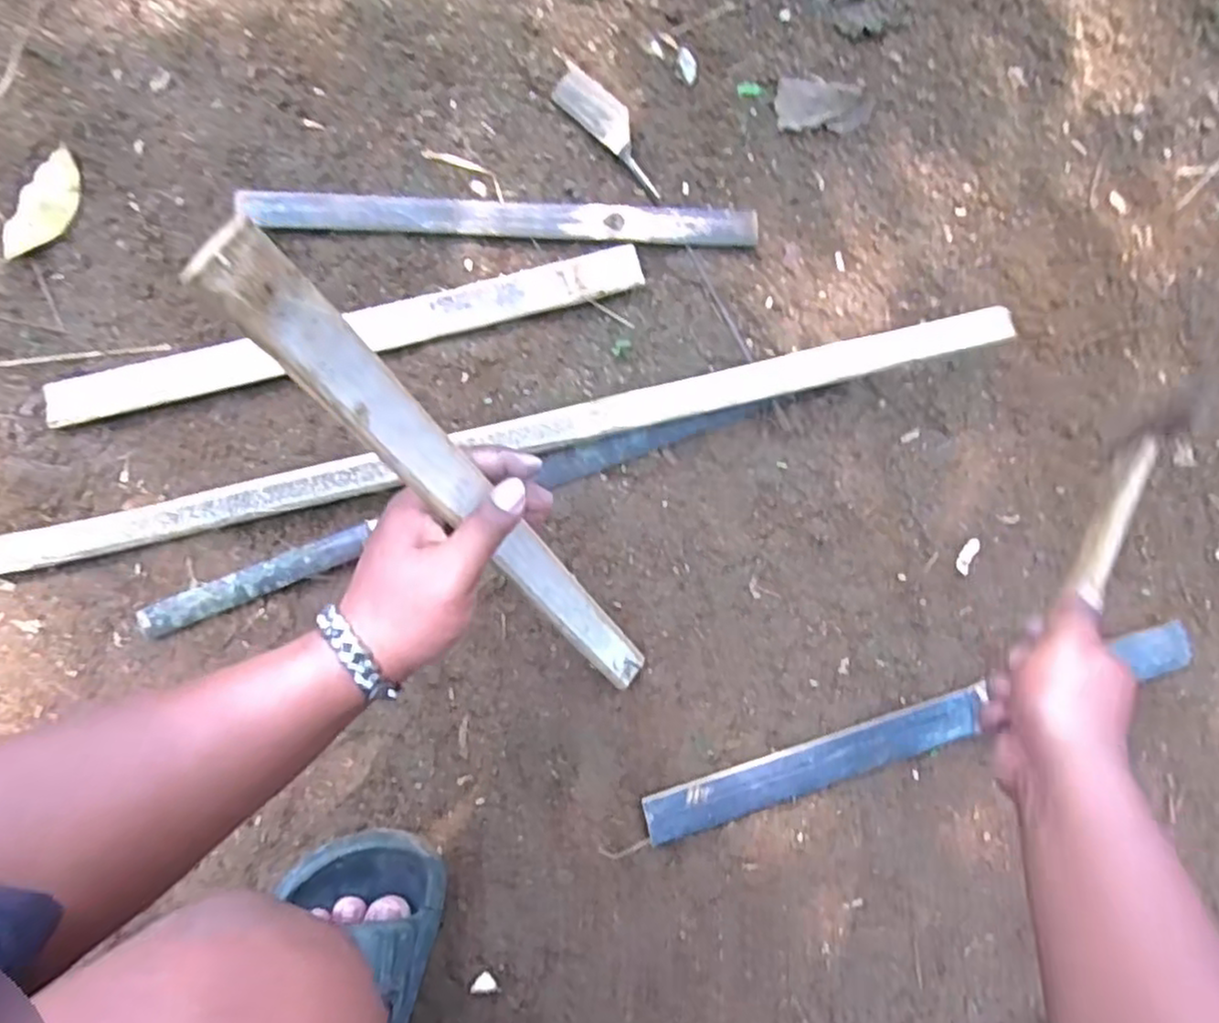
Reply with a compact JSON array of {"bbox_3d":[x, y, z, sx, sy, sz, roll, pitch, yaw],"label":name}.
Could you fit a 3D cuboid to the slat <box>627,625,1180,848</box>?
[{"bbox_3d":[0.250,0.171,0.559,0.459,0.014,0.039,-16,78,-6],"label":"slat"}]

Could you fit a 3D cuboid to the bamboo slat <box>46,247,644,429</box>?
[{"bbox_3d":[-0.207,-0.140,0.570,0.472,0.013,0.038,-14,85,-2],"label":"bamboo slat"}]

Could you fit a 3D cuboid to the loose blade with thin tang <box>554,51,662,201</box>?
[{"bbox_3d":[-0.002,-0.334,0.609,0.037,0.008,0.145,-43,87,-8],"label":"loose blade with thin tang"}]

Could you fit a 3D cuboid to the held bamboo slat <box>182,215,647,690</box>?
[{"bbox_3d":[-0.062,0.012,0.401,0.031,0.397,0.010,-45,49,-9],"label":"held bamboo slat"}]

